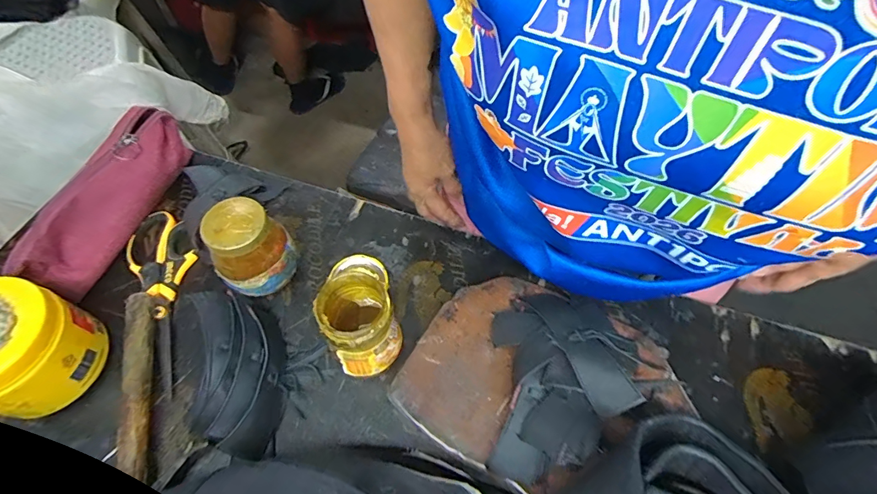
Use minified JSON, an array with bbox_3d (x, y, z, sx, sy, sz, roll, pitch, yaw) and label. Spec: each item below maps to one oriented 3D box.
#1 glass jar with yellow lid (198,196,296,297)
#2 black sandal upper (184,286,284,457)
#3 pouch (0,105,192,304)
[{"bbox_3d":[-0.175,0.001,0.402,0.066,0.075,0.063,-36,65,-20],"label":"glass jar with yellow lid"},{"bbox_3d":[-0.183,0.107,0.379,0.087,0.043,0.148,-14,60,-9],"label":"black sandal upper"},{"bbox_3d":[-0.346,-0.057,0.459,0.058,0.060,0.226,17,60,10],"label":"pouch"}]

